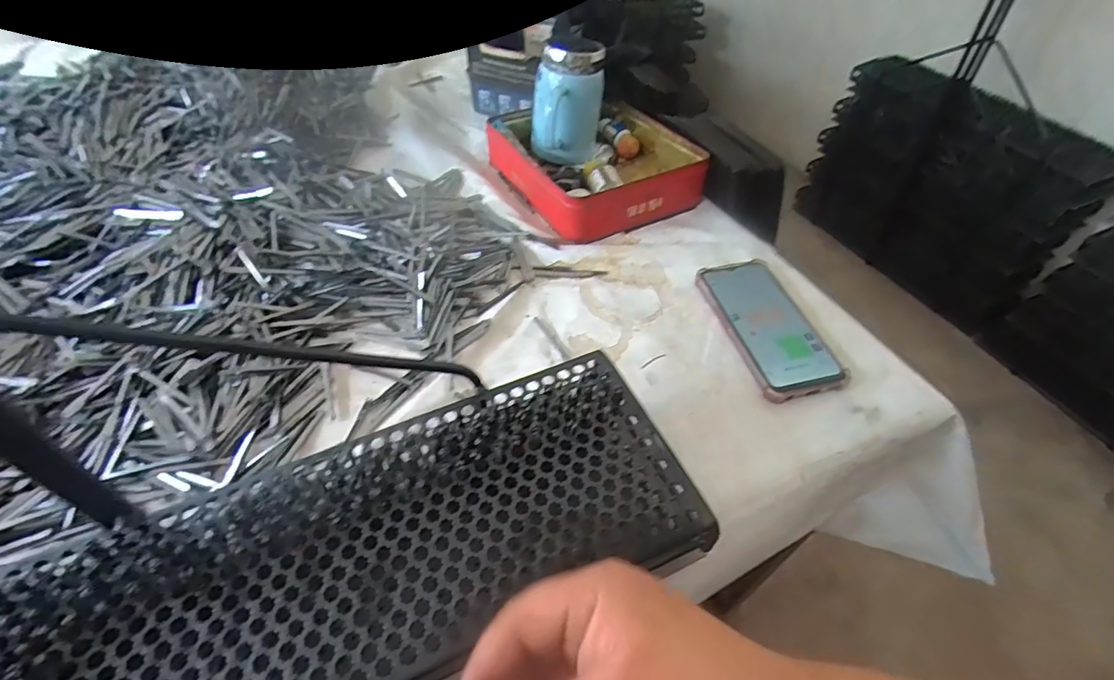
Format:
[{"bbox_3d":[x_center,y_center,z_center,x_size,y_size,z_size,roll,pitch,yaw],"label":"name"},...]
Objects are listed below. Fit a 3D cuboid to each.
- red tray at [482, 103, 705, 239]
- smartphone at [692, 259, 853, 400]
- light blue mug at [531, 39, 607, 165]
[{"bbox_3d":[0.044,-0.236,0.675,0.203,0.053,0.253,-20,51,-21],"label":"red tray"},{"bbox_3d":[0.201,-0.017,0.501,0.079,0.013,0.163,-7,48,-10],"label":"smartphone"},{"bbox_3d":[0.014,-0.309,0.671,0.088,0.116,0.079,1,47,-3],"label":"light blue mug"}]

